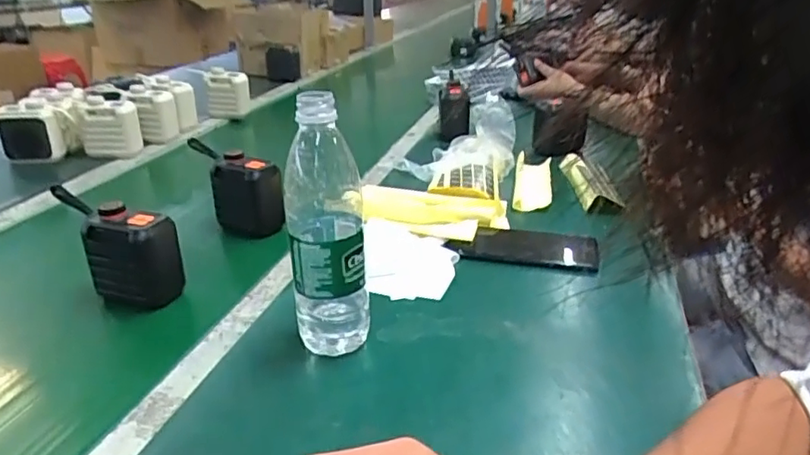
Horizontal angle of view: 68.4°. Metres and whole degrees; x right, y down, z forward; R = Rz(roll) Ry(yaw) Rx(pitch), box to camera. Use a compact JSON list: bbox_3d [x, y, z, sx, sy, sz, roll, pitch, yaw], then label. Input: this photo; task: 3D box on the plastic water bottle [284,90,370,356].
[{"bbox_3d":[-0.067,-0.002,0.510,0.062,0.224,0.072,-3,25,-3],"label":"plastic water bottle"}]

